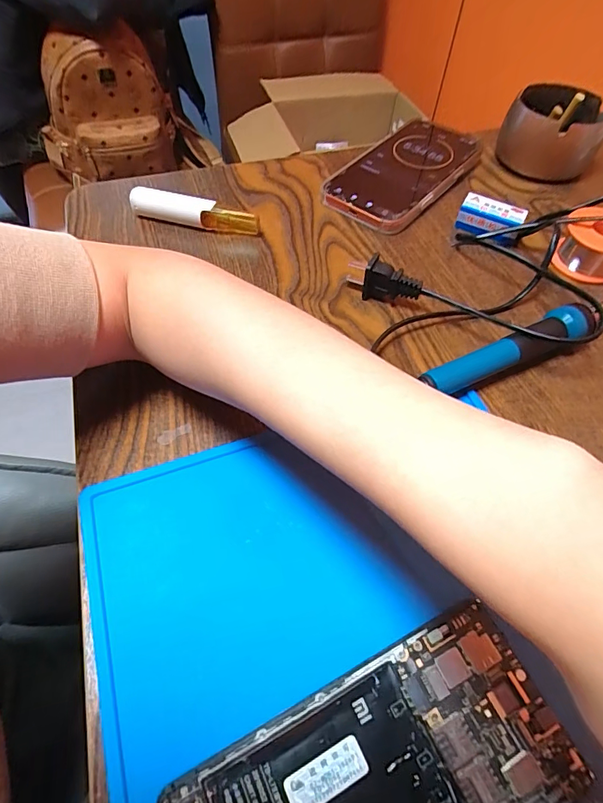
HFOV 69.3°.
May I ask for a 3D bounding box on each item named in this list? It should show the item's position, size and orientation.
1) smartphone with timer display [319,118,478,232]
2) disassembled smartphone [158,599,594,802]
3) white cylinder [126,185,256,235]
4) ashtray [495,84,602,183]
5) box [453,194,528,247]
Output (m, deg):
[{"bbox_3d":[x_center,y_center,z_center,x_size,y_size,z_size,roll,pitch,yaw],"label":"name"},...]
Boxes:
[{"bbox_3d":[0.093,-0.206,0.390,0.079,0.017,0.160,36,62,19],"label":"smartphone with timer display"},{"bbox_3d":[0.028,0.143,0.160,0.145,0.008,0.072,-21,60,-16],"label":"disassembled smartphone"},{"bbox_3d":[-0.084,-0.150,0.348,0.104,0.021,0.016,14,57,7],"label":"white cylinder"},{"bbox_3d":[0.233,-0.252,0.408,0.084,0.051,0.084,21,58,11],"label":"ashtray"},{"bbox_3d":[0.151,-0.145,0.350,0.049,0.023,0.026,24,59,13],"label":"box"}]

